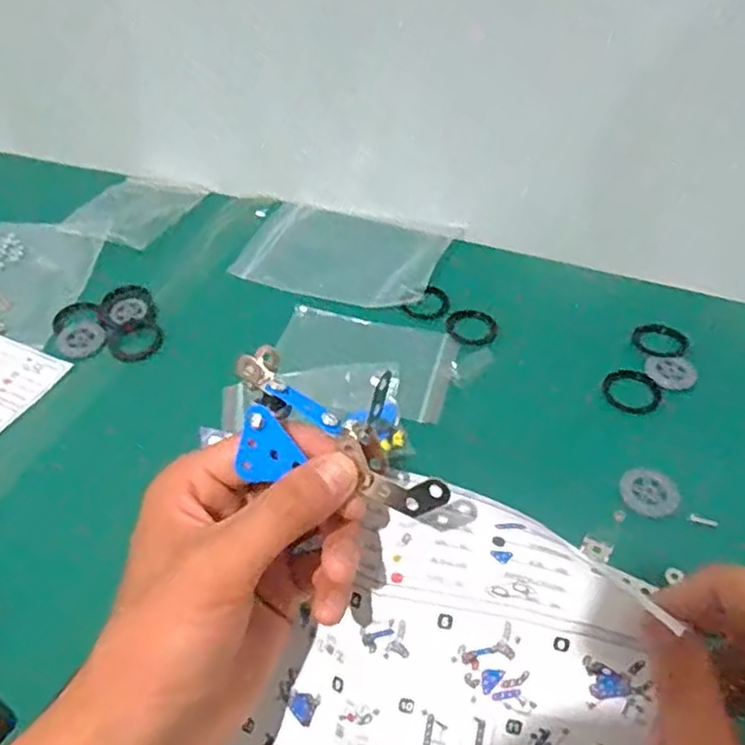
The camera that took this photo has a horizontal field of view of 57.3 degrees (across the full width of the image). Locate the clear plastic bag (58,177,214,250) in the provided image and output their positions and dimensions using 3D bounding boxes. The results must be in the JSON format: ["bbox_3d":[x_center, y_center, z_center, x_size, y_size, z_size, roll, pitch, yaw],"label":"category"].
[{"bbox_3d":[-0.216,-0.152,0.631,0.079,0.010,0.109,22,45,6],"label":"clear plastic bag"}]

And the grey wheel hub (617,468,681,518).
[{"bbox_3d":[0.165,0.071,0.404,0.032,0.004,0.033,0,46,0],"label":"grey wheel hub"}]

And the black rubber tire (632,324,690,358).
[{"bbox_3d":[0.211,-0.024,0.495,0.039,0.004,0.036,0,46,0],"label":"black rubber tire"}]

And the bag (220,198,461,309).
[{"bbox_3d":[-0.022,-0.107,0.582,0.168,0.007,0.122,11,47,11],"label":"bag"}]

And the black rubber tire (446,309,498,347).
[{"bbox_3d":[0.075,-0.034,0.514,0.038,0.004,0.039,0,46,0],"label":"black rubber tire"}]

